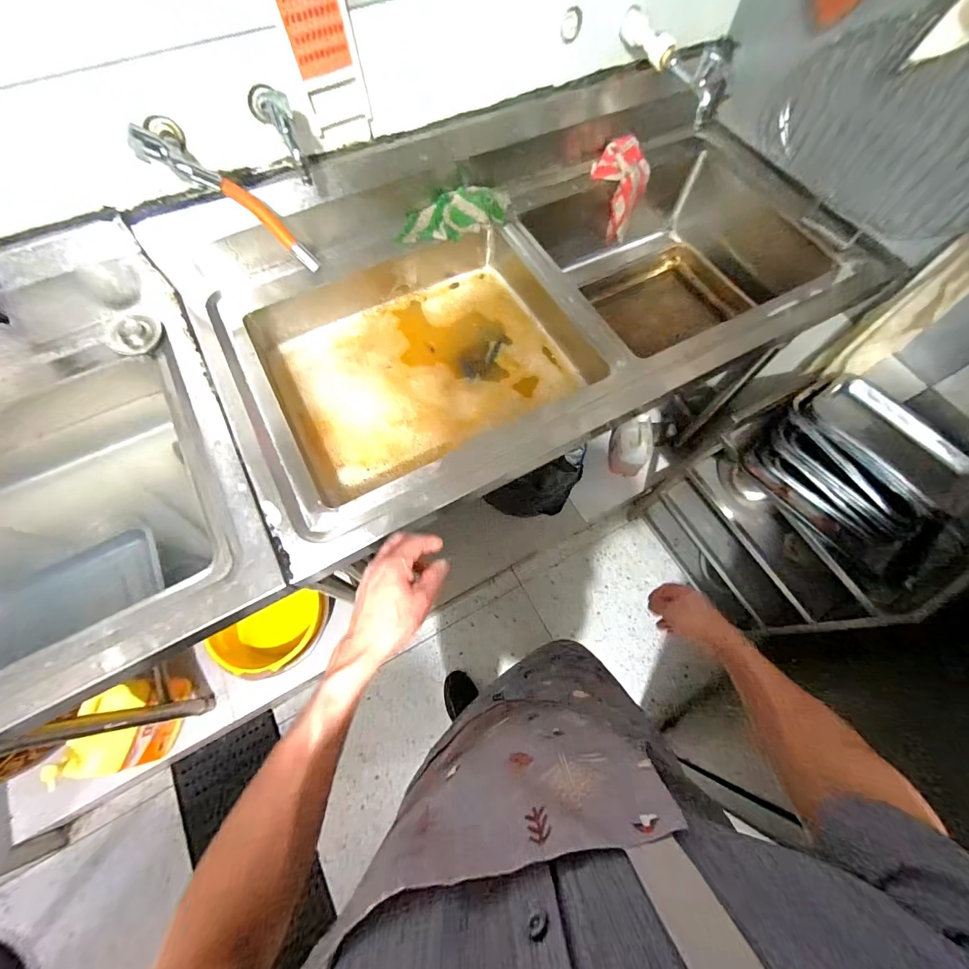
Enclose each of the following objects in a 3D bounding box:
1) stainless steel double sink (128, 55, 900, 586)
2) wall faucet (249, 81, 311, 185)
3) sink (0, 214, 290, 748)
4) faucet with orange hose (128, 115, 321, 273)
[{"bbox_3d":[0.096,-0.344,0.804,1.145,0.313,0.630,-30,71,-13],"label":"stainless steel double sink"},{"bbox_3d":[-0.292,-0.510,0.578,0.042,0.083,0.136,-28,71,-12],"label":"wall faucet"},{"bbox_3d":[-0.654,0.012,0.593,0.572,0.260,0.637,-28,71,-12],"label":"sink"},{"bbox_3d":[-0.373,-0.417,0.612,0.256,0.056,0.099,31,64,-32],"label":"faucet with orange hose"}]

